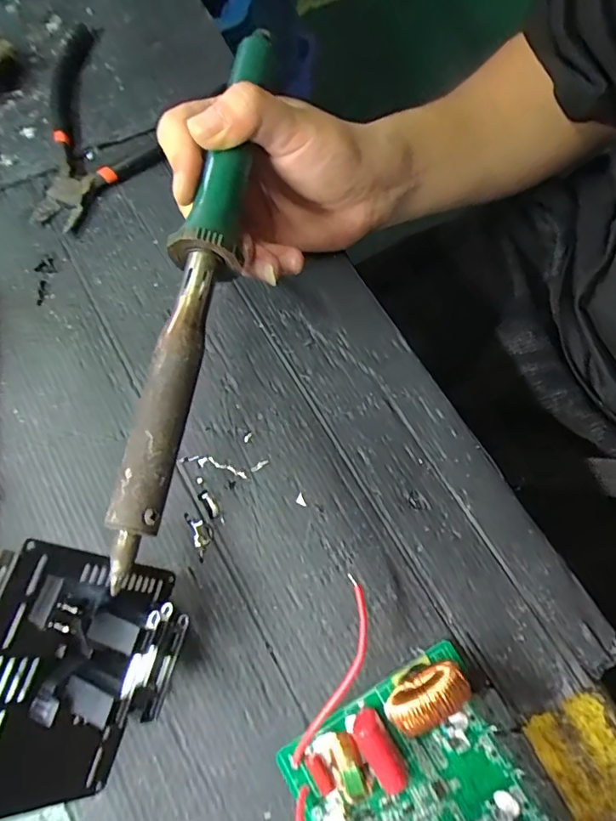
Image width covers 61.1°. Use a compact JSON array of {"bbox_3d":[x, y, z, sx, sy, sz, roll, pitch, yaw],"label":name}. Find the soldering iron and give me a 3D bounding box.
[{"bbox_3d":[-0.045,-0.065,0.228,0.026,0.026,0.265,8,71,4],"label":"soldering iron"}]

